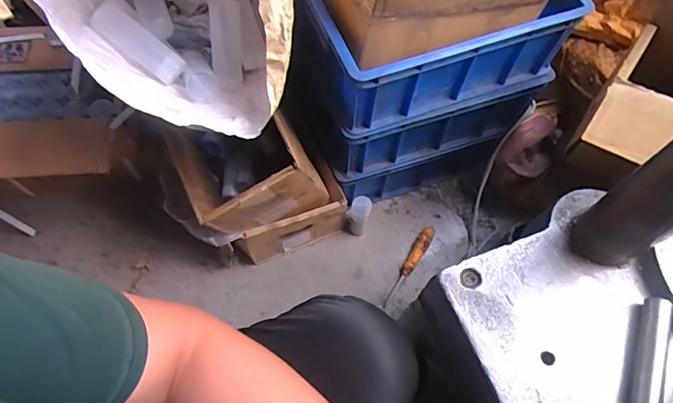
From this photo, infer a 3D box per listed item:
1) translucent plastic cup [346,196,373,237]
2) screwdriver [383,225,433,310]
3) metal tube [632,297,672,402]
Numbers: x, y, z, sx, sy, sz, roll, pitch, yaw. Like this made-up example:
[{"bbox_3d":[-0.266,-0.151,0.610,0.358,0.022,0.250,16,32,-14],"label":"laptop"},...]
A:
[{"bbox_3d":[0.044,0.034,0.920,0.043,0.121,0.046,18,64,6],"label":"translucent plastic cup"},{"bbox_3d":[0.150,0.130,0.925,0.028,0.027,0.196,28,66,11],"label":"screwdriver"},{"bbox_3d":[0.287,0.161,0.424,0.021,0.027,0.148,22,65,9],"label":"metal tube"}]

